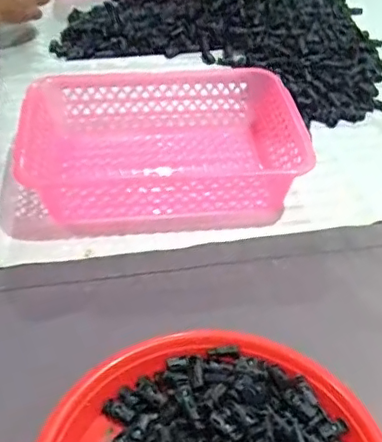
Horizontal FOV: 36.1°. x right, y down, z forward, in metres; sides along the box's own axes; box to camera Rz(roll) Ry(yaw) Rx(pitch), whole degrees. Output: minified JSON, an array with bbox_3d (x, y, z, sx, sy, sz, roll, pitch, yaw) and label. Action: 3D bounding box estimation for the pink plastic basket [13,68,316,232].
[{"bbox_3d":[-0.032,-0.093,0.693,0.310,0.073,0.234,-3,42,-5],"label":"pink plastic basket"}]

